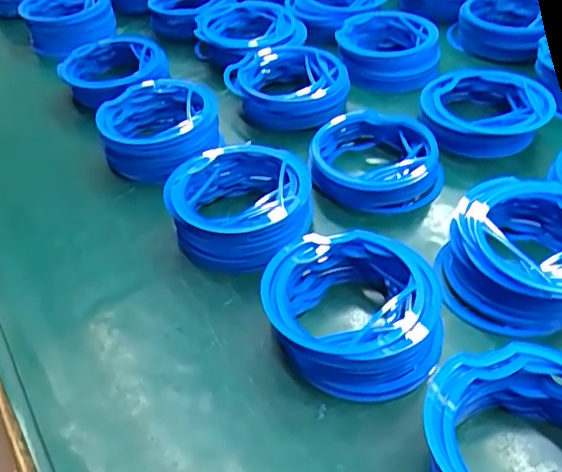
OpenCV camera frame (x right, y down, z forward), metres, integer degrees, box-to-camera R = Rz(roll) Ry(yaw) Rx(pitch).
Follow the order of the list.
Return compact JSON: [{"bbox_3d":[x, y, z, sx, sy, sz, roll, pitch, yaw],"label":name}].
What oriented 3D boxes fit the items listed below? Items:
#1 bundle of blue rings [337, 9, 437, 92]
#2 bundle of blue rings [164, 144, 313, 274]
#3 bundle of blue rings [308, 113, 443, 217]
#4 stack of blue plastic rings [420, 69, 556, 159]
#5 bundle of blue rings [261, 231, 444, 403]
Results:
[{"bbox_3d":[0.107,-0.186,0.618,0.100,0.048,0.090,2,43,8],"label":"bundle of blue rings"},{"bbox_3d":[-0.029,-0.019,0.435,0.099,0.041,0.095,-3,42,2],"label":"bundle of blue rings"},{"bbox_3d":[0.073,-0.059,0.486,0.099,0.039,0.089,-10,43,-5],"label":"bundle of blue rings"},{"bbox_3d":[0.166,-0.106,0.518,0.100,0.042,0.087,-8,43,-3],"label":"stack of blue plastic rings"},{"bbox_3d":[0.042,0.044,0.365,0.099,0.038,0.101,-9,43,-5],"label":"bundle of blue rings"}]

